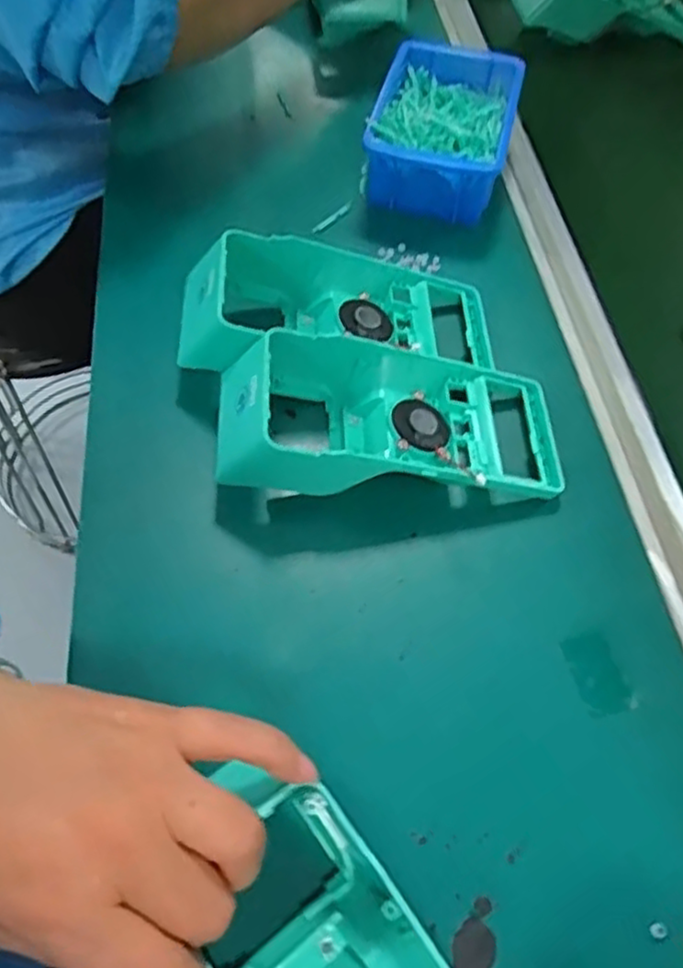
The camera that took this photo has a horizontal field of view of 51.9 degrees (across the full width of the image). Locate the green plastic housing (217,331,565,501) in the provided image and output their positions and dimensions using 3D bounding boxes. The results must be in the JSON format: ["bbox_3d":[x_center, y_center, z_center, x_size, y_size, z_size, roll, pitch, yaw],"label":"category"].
[{"bbox_3d":[0.029,-0.036,0.386,0.188,0.055,0.081,-2,58,-5],"label":"green plastic housing"}]

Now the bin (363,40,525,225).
[{"bbox_3d":[0.076,-0.266,0.529,0.100,0.055,0.164,12,58,4],"label":"bin"}]

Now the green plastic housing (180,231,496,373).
[{"bbox_3d":[0.001,-0.105,0.425,0.185,0.051,0.083,-1,58,-4],"label":"green plastic housing"}]

